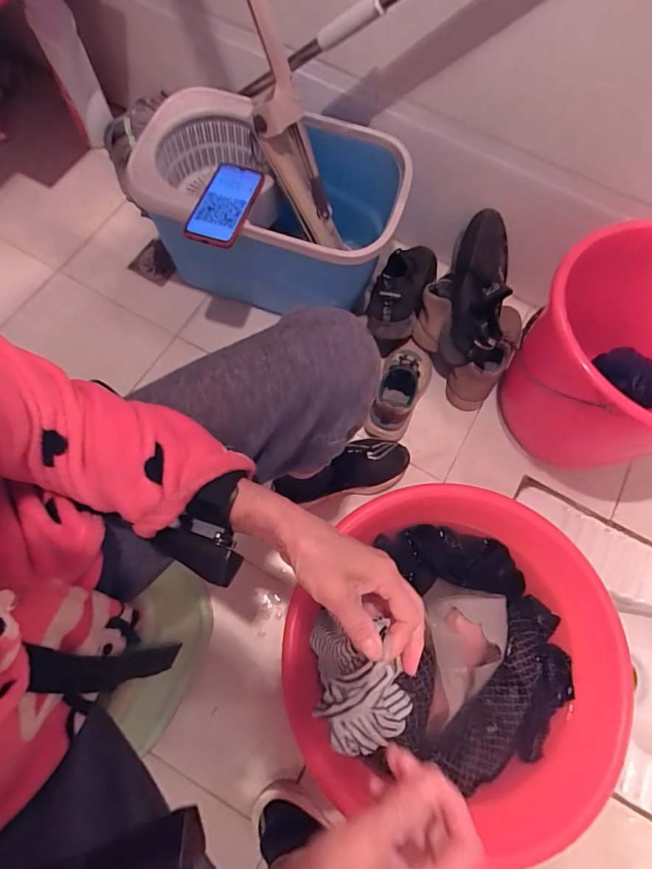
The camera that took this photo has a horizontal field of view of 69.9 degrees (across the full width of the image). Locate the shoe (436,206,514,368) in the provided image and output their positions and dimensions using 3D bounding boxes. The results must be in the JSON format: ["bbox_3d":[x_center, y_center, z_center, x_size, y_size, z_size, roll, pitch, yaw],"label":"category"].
[{"bbox_3d":[0.284,-0.273,0.871,0.102,0.115,0.281,12,70,2],"label":"shoe"}]

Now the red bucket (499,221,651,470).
[{"bbox_3d":[0.484,-0.096,0.781,0.309,0.353,0.321,1,70,-3],"label":"red bucket"}]

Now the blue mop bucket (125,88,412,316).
[{"bbox_3d":[-0.095,-0.385,0.863,0.436,0.254,0.317,11,70,1],"label":"blue mop bucket"}]

